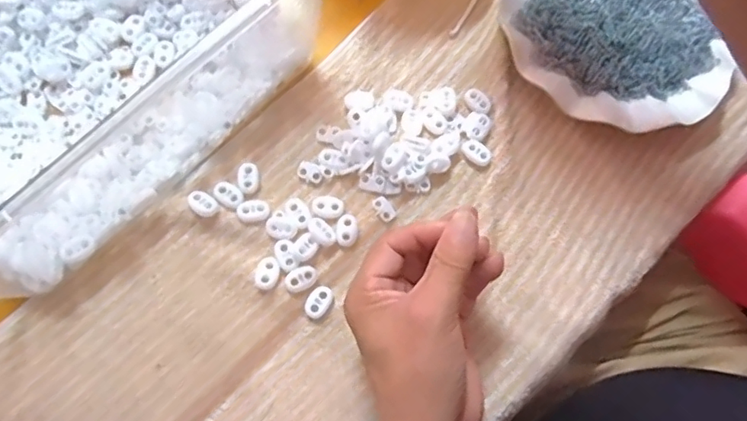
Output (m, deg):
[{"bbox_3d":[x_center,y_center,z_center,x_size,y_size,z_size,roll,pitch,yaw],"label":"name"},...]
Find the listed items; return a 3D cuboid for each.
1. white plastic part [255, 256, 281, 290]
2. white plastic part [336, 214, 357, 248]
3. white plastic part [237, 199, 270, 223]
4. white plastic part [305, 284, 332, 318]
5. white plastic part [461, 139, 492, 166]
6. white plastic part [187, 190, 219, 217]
[{"bbox_3d":[-0.071,0.042,0.371,0.015,0.007,0.022,11,75,2],"label":"white plastic part"},{"bbox_3d":[-0.019,0.014,0.384,0.015,0.004,0.024,0,75,-1],"label":"white plastic part"},{"bbox_3d":[-0.083,0.000,0.383,0.022,0.004,0.016,-3,76,-2],"label":"white plastic part"},{"bbox_3d":[-0.037,0.061,0.370,0.015,0.004,0.022,35,77,8],"label":"white plastic part"},{"bbox_3d":[0.076,-0.042,0.406,0.023,0.005,0.014,44,79,9],"label":"white plastic part"},{"bbox_3d":[-0.118,-0.005,0.379,0.022,0.010,0.015,41,78,9],"label":"white plastic part"}]

